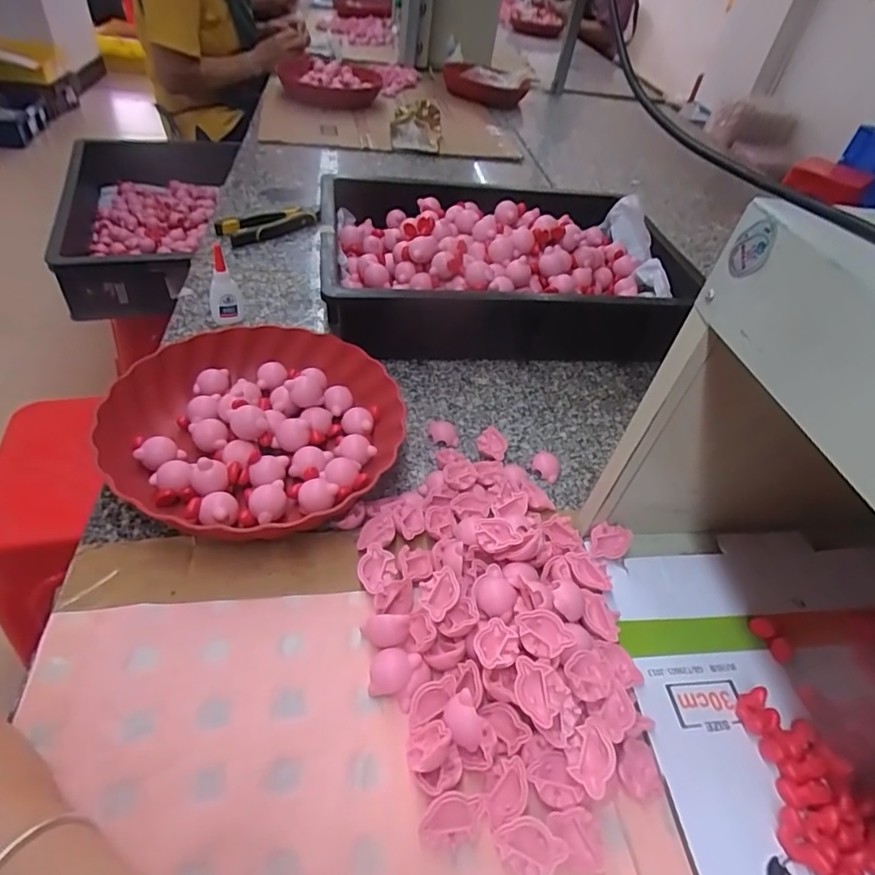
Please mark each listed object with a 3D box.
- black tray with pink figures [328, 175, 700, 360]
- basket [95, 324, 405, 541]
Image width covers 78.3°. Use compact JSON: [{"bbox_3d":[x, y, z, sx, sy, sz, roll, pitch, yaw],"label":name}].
[{"bbox_3d":[0.070,-0.213,0.678,0.408,0.118,0.295,-2,45,-10],"label":"black tray with pink figures"},{"bbox_3d":[-0.152,-0.011,0.473,0.226,0.051,0.233,4,44,-4],"label":"basket"}]

